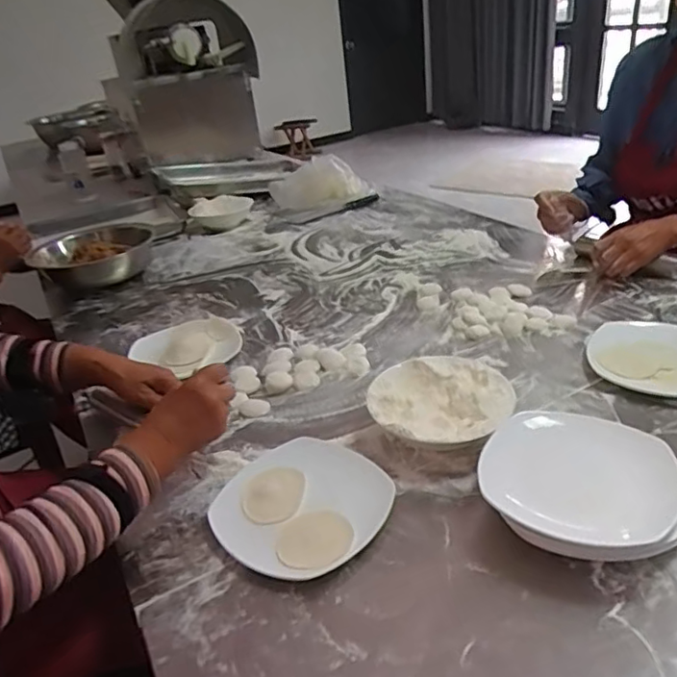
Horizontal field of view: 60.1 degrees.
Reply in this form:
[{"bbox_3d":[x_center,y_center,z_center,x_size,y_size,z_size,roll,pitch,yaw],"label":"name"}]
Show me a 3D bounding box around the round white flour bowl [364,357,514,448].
[{"bbox_3d":[0.124,0.082,0.711,0.161,0.046,0.154,-4,29,2],"label":"round white flour bowl"}]

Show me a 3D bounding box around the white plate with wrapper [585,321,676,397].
[{"bbox_3d":[0.432,0.017,0.787,0.171,0.026,0.177,-4,29,2],"label":"white plate with wrapper"}]

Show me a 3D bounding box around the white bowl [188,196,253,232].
[{"bbox_3d":[-0.286,-0.305,1.431,0.121,0.063,0.127,-1,31,13],"label":"white bowl"}]

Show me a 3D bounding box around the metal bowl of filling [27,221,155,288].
[{"bbox_3d":[-0.496,-0.161,1.191,0.218,0.085,0.207,-11,30,-3],"label":"metal bowl of filling"}]

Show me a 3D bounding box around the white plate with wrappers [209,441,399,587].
[{"bbox_3d":[-0.037,0.173,0.620,0.167,0.020,0.171,17,36,35],"label":"white plate with wrappers"}]

